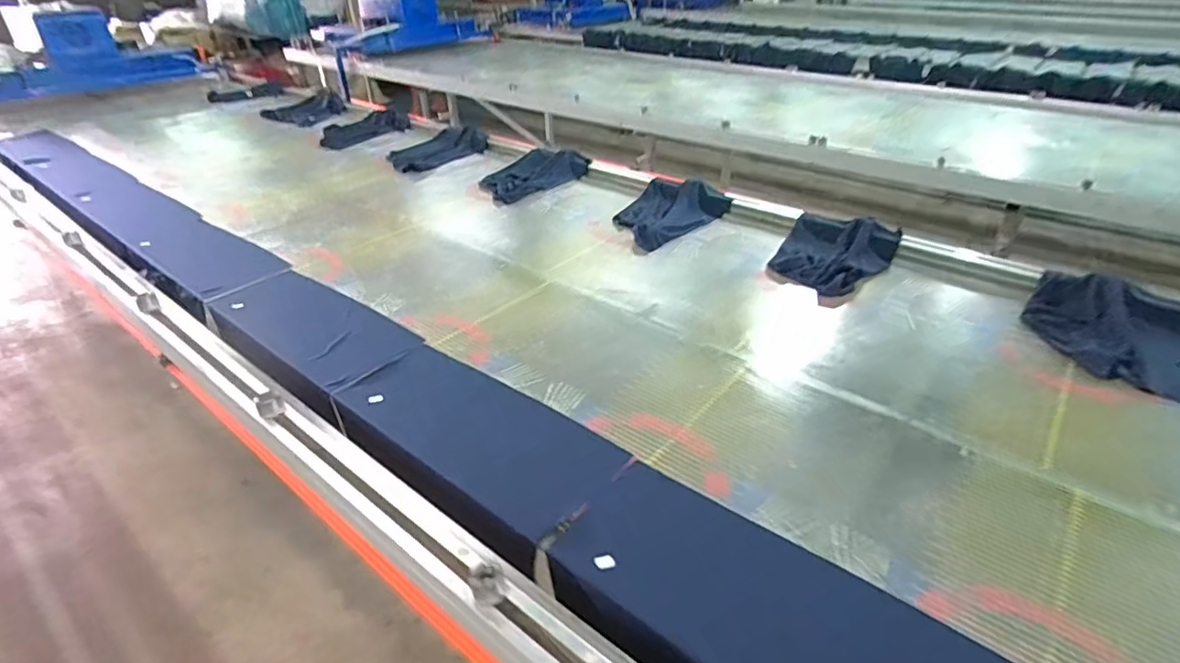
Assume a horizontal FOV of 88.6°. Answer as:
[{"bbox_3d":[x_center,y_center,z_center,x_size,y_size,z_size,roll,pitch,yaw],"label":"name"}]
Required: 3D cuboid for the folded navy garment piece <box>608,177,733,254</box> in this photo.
[{"bbox_3d":[0.200,-0.325,1.632,0.269,0.052,0.367,23,40,31],"label":"folded navy garment piece"}]

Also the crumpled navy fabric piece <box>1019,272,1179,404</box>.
[{"bbox_3d":[0.996,-0.010,1.110,0.321,0.075,0.382,21,39,30],"label":"crumpled navy fabric piece"}]

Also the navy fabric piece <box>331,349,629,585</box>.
[{"bbox_3d":[-0.197,0.168,0.968,0.480,0.042,0.252,23,40,32],"label":"navy fabric piece"}]

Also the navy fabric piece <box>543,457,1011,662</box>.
[{"bbox_3d":[0.186,0.332,0.701,0.491,0.024,0.249,23,39,31],"label":"navy fabric piece"}]

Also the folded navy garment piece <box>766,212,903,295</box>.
[{"bbox_3d":[0.562,-0.188,1.414,0.251,0.069,0.297,21,39,30],"label":"folded navy garment piece"}]

